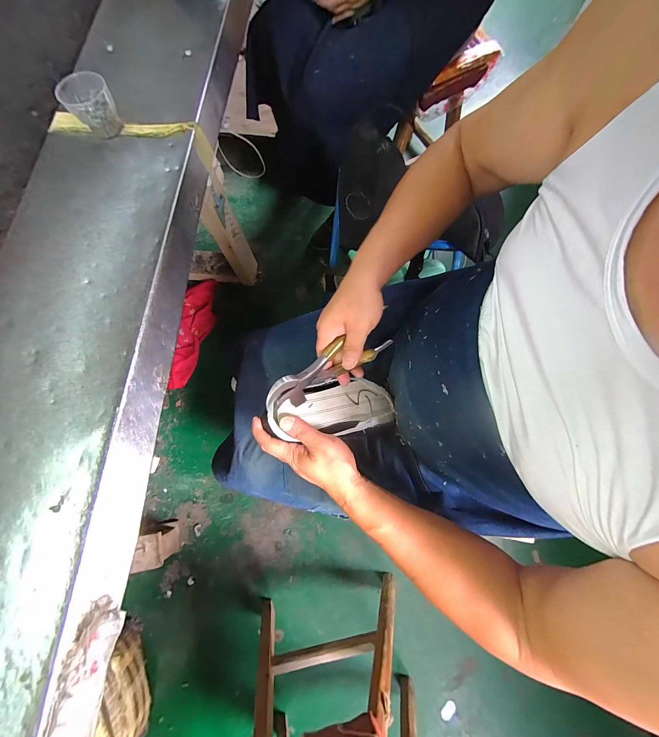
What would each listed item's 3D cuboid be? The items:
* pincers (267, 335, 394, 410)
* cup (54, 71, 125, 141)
[{"bbox_3d":[0.000,-0.002,0.363,0.180,0.046,0.040,-28,79,-16],"label":"pincers"},{"bbox_3d":[-0.331,-0.368,0.396,0.061,0.052,0.058,0,77,1],"label":"cup"}]

